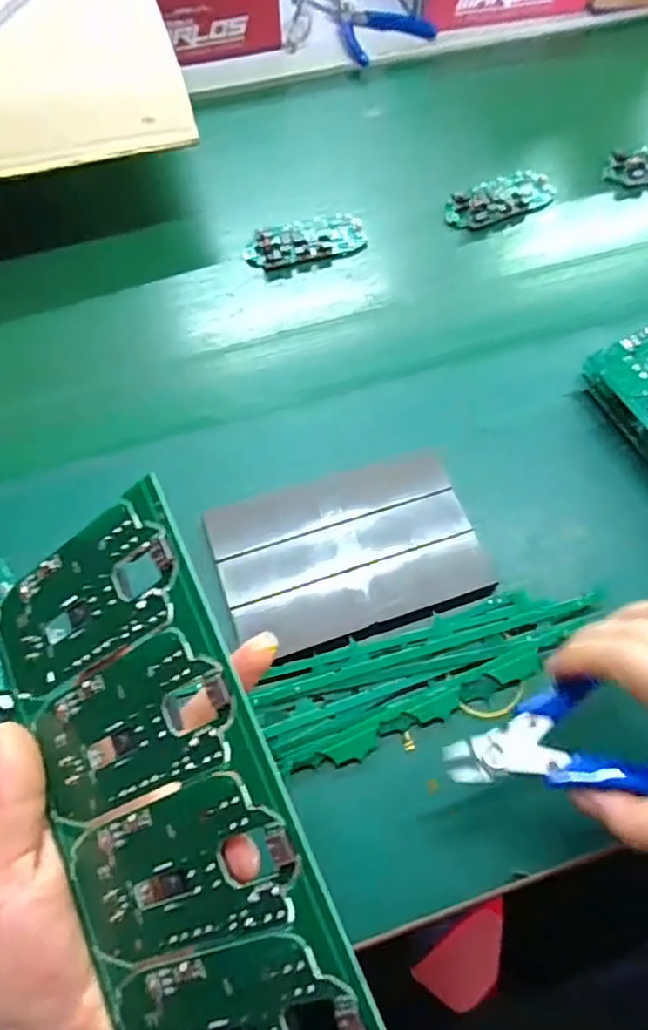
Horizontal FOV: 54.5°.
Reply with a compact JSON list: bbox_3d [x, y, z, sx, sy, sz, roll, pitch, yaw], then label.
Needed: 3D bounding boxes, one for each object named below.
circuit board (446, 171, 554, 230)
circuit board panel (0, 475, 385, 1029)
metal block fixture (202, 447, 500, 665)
[{"bbox_3d":[0.152,-0.271,0.539,0.098,0.014,0.047,-27,65,-13],"label":"circuit board"},{"bbox_3d":[-0.057,0.095,0.211,0.104,0.004,0.186,-33,74,26],"label":"circuit board panel"},{"bbox_3d":[0.013,0.021,0.374,0.147,0.025,0.106,-17,63,-9],"label":"metal block fixture"}]

